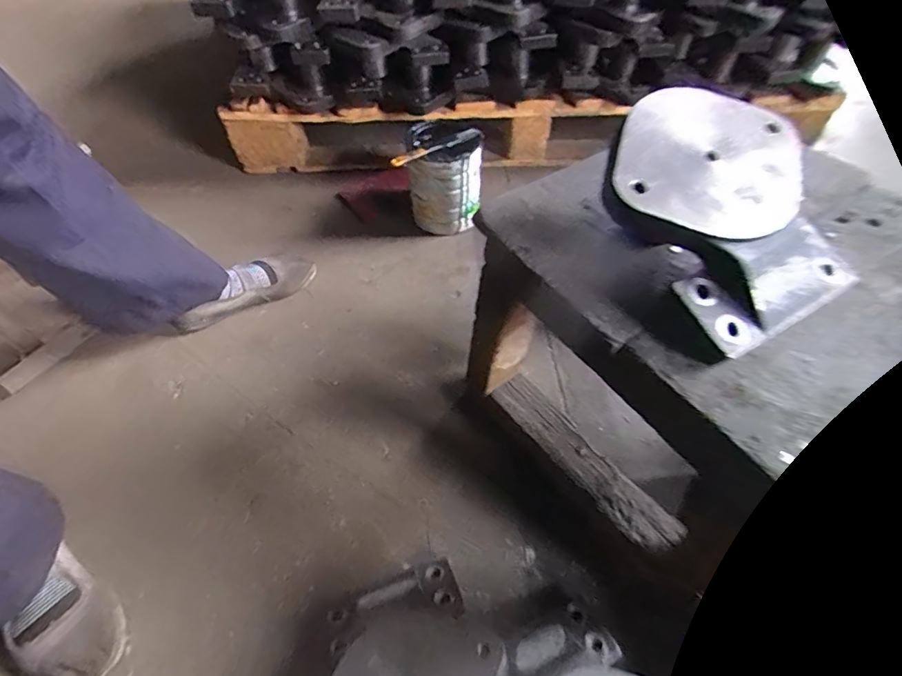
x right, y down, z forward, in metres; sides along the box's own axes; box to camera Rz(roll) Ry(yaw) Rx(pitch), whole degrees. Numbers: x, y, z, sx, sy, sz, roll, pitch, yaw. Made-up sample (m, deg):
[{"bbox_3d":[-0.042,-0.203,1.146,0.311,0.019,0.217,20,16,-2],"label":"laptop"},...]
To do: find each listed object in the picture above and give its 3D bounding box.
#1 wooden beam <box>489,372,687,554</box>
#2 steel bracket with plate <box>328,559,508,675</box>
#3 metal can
[{"bbox_3d":[0.150,0.138,0.566,0.056,0.032,0.257,-31,59,-20],"label":"wooden beam"},{"bbox_3d":[-0.043,0.313,0.443,0.184,0.070,0.184,-8,27,4],"label":"steel bracket with plate"},{"bbox_3d":[-0.012,-0.275,0.849,0.117,0.166,0.117,-1,54,1],"label":"metal can"}]

